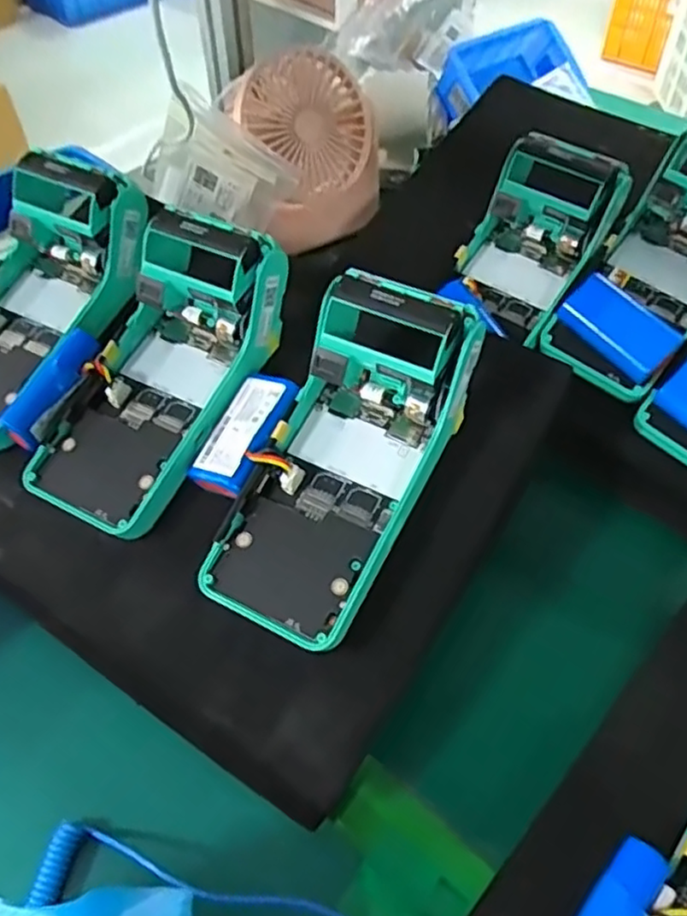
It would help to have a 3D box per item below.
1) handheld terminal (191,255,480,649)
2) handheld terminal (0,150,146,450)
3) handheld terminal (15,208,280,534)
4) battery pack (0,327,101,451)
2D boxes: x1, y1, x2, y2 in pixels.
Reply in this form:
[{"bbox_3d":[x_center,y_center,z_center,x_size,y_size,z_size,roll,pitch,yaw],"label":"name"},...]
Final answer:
[{"bbox_3d":[0.000,0.002,0.327,0.077,0.062,0.169,23,81,17],"label":"handheld terminal"},{"bbox_3d":[-0.181,-0.089,0.392,0.092,0.059,0.169,25,80,18],"label":"handheld terminal"},{"bbox_3d":[-0.097,-0.044,0.359,0.079,0.053,0.166,26,83,18],"label":"handheld terminal"},{"bbox_3d":[-0.154,-0.039,0.358,0.022,0.025,0.069,25,73,18],"label":"battery pack"}]

